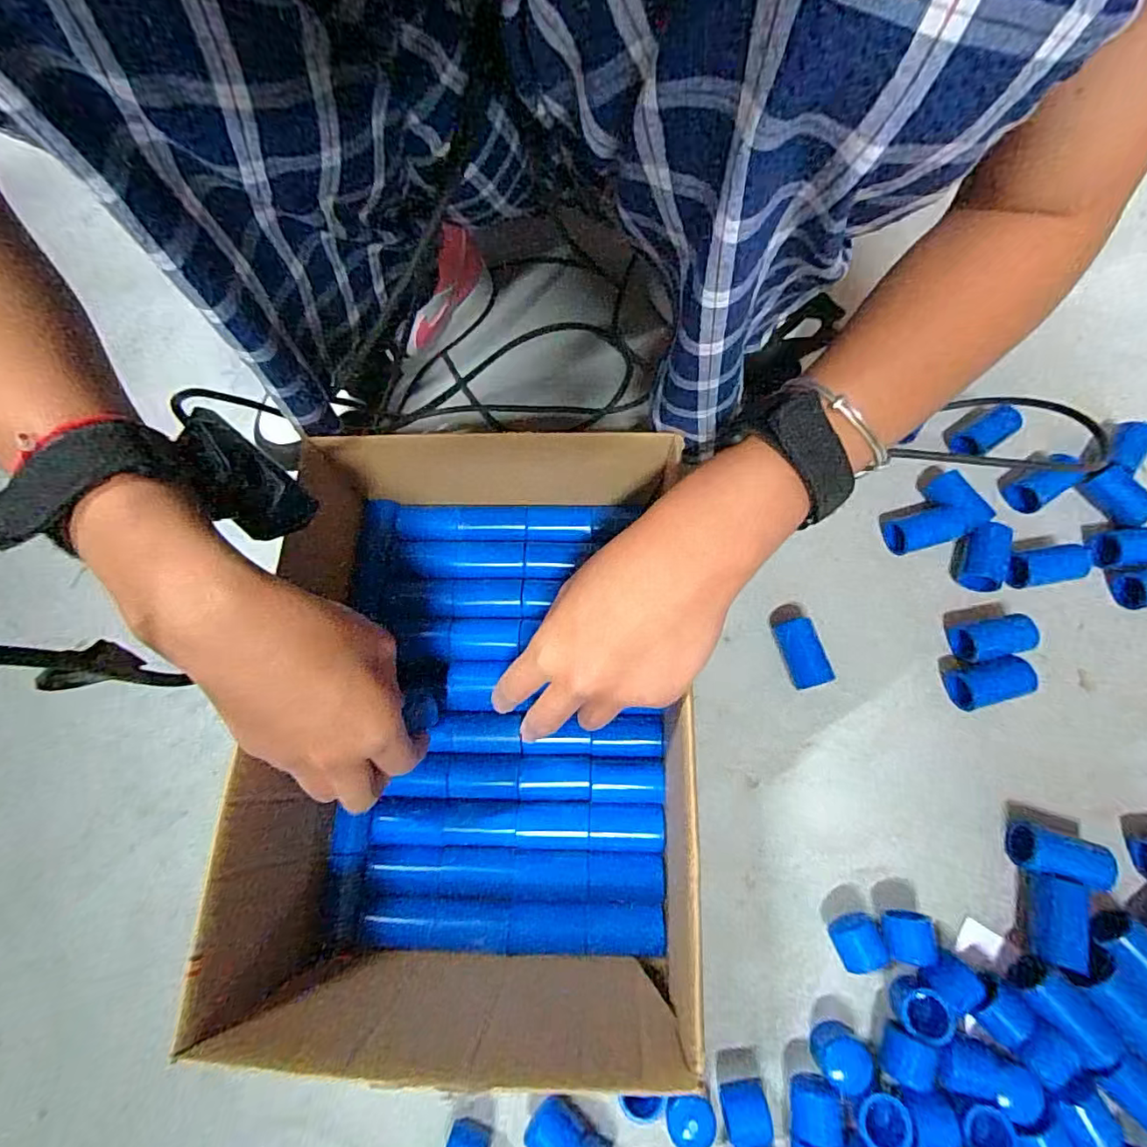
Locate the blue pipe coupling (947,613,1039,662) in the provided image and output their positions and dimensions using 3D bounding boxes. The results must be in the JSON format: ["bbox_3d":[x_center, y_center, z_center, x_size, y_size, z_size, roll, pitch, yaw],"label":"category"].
[{"bbox_3d":[0.280,0.044,0.378,0.043,0.029,0.026,-9,70,0],"label":"blue pipe coupling"}]

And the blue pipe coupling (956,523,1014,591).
[{"bbox_3d":[0.290,-0.011,0.399,0.025,0.022,0.046,14,71,8],"label":"blue pipe coupling"}]

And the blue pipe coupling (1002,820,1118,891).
[{"bbox_3d":[0.289,0.168,0.336,0.045,0.025,0.025,16,72,8],"label":"blue pipe coupling"}]

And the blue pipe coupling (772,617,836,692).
[{"bbox_3d":[0.154,0.054,0.382,0.023,0.021,0.046,-12,70,-2],"label":"blue pipe coupling"}]

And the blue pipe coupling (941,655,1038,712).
[{"bbox_3d":[0.271,0.071,0.370,0.044,0.027,0.028,-16,70,-3],"label":"blue pipe coupling"}]

